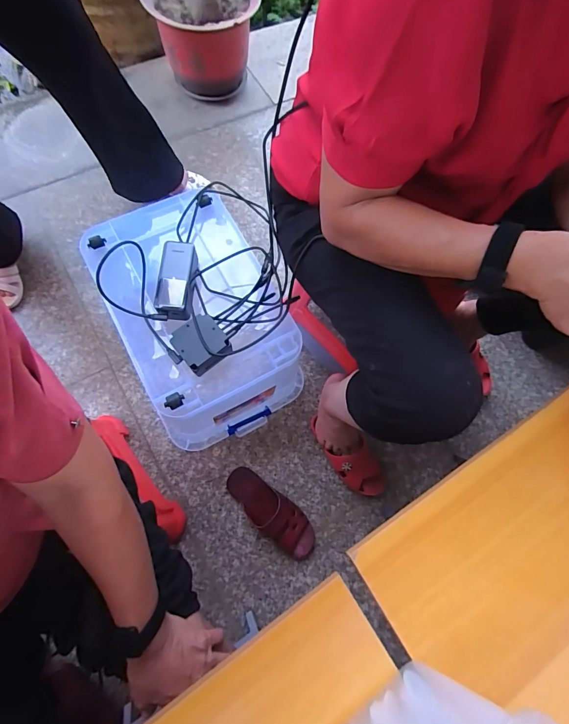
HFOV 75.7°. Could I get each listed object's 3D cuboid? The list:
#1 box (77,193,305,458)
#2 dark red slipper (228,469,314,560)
[{"bbox_3d":[-0.171,-0.075,0.764,0.330,0.320,0.412,-25,71,-11],"label":"box"},{"bbox_3d":[-0.031,0.322,0.789,0.226,0.062,0.086,39,74,6],"label":"dark red slipper"}]

